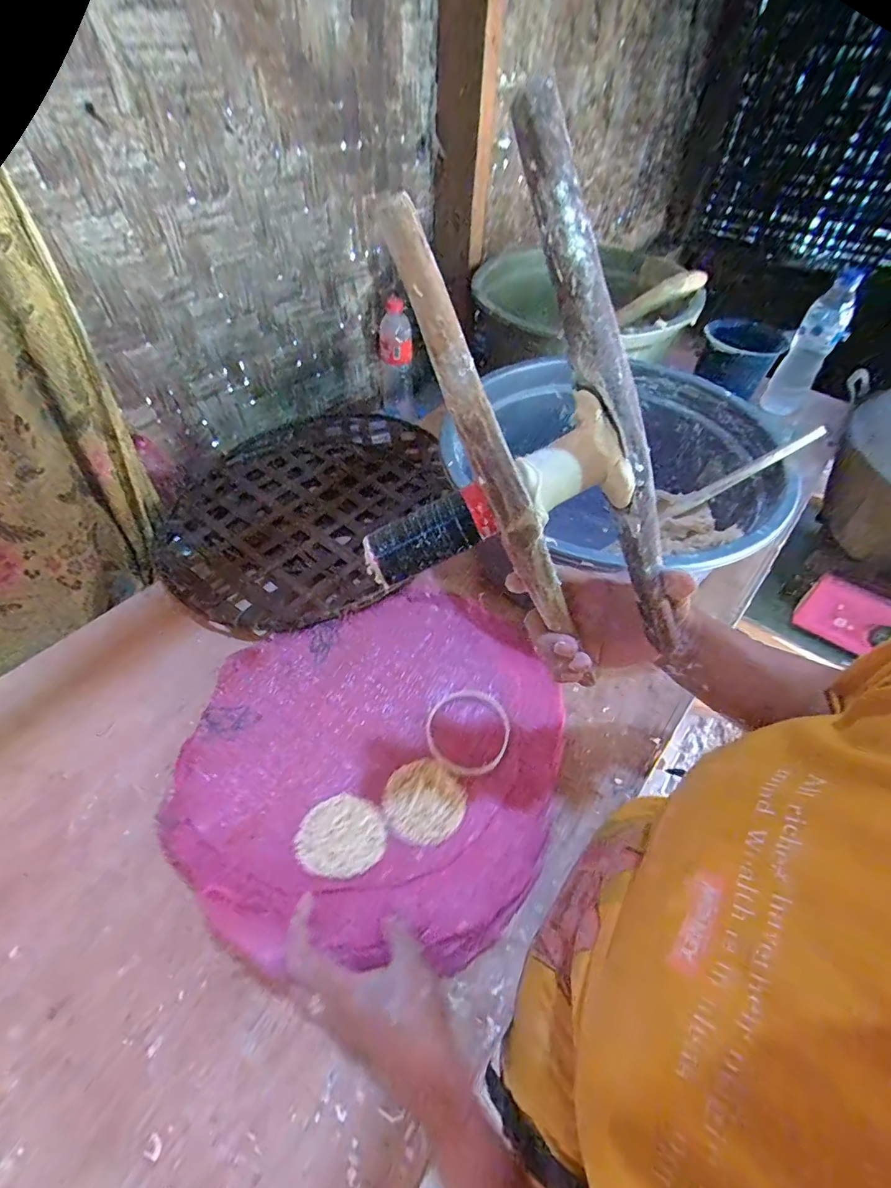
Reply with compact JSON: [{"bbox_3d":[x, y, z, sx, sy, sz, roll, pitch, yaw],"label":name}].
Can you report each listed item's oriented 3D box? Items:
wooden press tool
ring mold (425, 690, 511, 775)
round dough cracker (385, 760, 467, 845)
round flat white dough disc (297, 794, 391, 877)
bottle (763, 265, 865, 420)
[{"bbox_3d":[0.069,-0.077,0.258,0.066,0.282,0.093,6,42,49],"label":"wooden press tool"},{"bbox_3d":[0.024,0.148,0.516,0.092,0.009,0.093,1,52,-1],"label":"ring mold"},{"bbox_3d":[-0.022,0.204,0.469,0.079,0.008,0.075,1,52,-1],"label":"round dough cracker"},{"bbox_3d":[-0.097,0.225,0.442,0.079,0.004,0.075,5,36,-3],"label":"round flat white dough disc"},{"bbox_3d":[0.645,-0.431,0.829,0.074,0.222,0.054,31,58,22],"label":"bottle"}]

